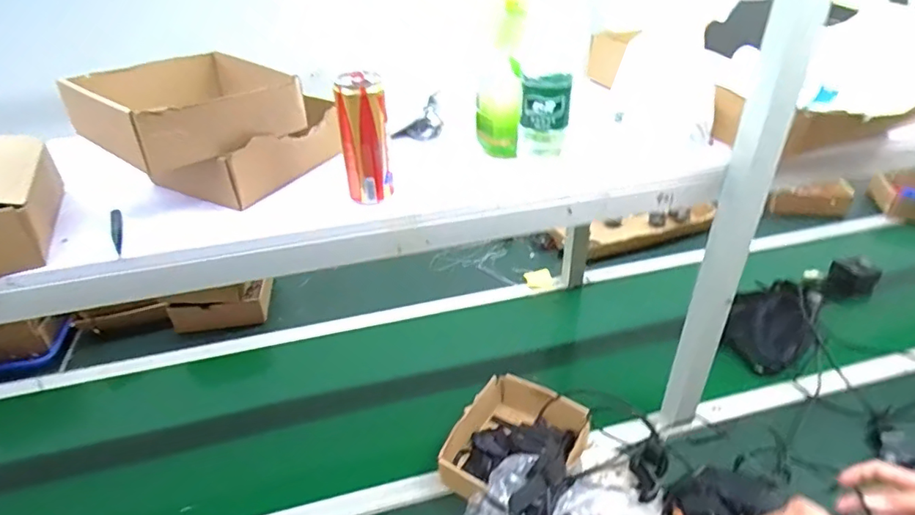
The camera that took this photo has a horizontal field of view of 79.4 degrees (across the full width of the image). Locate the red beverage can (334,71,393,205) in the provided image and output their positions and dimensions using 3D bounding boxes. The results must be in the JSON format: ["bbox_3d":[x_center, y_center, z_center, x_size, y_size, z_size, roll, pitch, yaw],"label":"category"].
[{"bbox_3d":[-0.107,-0.138,0.641,0.052,0.139,0.049,-5,34,-5],"label":"red beverage can"}]

